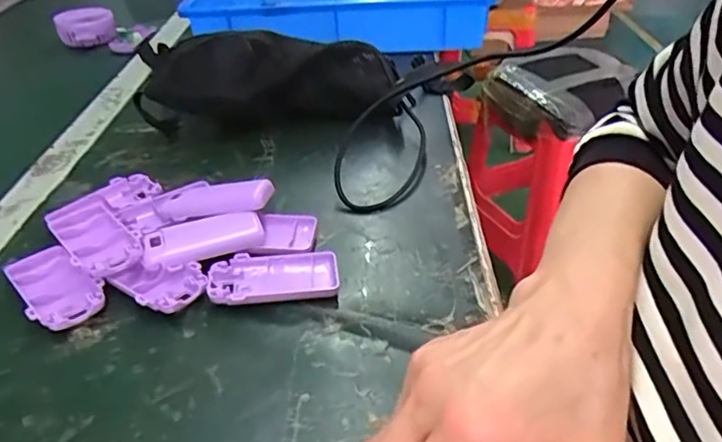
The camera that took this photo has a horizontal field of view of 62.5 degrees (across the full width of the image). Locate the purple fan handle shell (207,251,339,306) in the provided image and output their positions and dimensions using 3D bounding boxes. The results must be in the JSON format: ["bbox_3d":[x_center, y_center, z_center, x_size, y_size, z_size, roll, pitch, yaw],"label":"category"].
[{"bbox_3d":[-0.064,0.043,0.440,0.094,0.013,0.048,-6,35,-6],"label":"purple fan handle shell"}]

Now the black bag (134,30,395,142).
[{"bbox_3d":[-0.108,-0.157,0.657,0.263,0.091,0.107,-13,37,-15],"label":"black bag"}]

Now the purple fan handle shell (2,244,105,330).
[{"bbox_3d":[-0.228,0.048,0.444,0.048,0.015,0.097,-27,43,-32],"label":"purple fan handle shell"}]

